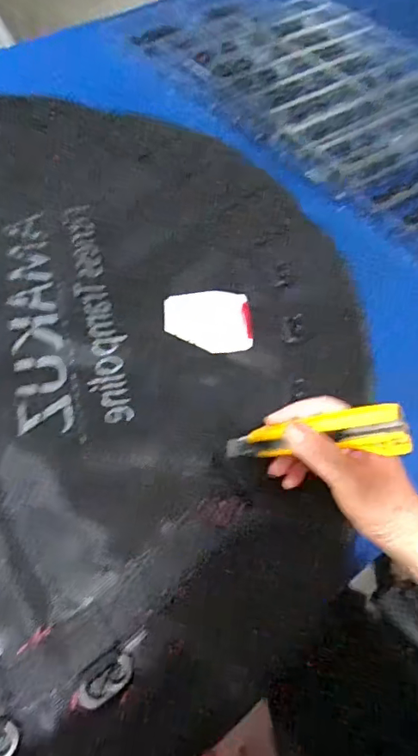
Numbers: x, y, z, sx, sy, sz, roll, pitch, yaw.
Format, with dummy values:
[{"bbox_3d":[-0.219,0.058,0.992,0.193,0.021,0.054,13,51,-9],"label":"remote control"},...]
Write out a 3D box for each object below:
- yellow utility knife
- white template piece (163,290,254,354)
[{"bbox_3d":[0.084,0.050,0.417,0.156,0.034,0.028,-12,51,34],"label":"yellow utility knife"},{"bbox_3d":[-0.001,-0.064,0.554,0.095,0.006,0.086,1,56,-3],"label":"white template piece"}]

